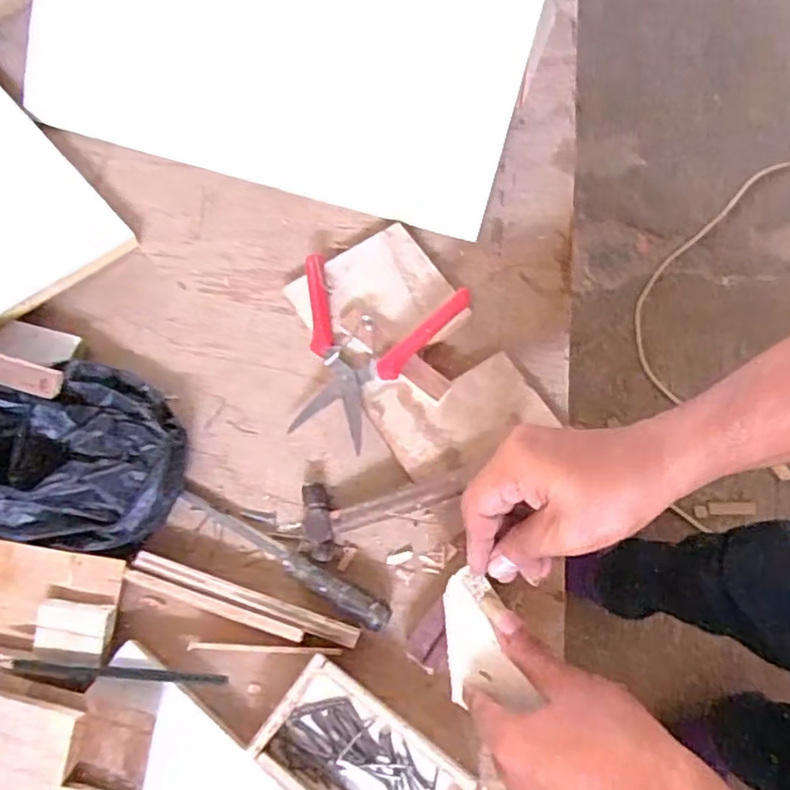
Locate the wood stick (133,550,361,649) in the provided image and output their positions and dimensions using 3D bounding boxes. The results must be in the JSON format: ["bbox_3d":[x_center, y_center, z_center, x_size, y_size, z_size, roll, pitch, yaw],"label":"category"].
[{"bbox_3d":[-0.114,0.156,0.520,0.181,0.017,0.014,17,71,9],"label":"wood stick"}]

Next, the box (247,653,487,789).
[{"bbox_3d":[-0.021,0.256,0.465,0.142,0.034,0.080,34,74,15],"label":"box"}]

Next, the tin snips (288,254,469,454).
[{"bbox_3d":[-0.037,-0.035,0.569,0.148,0.047,0.149,20,71,10],"label":"tin snips"}]

